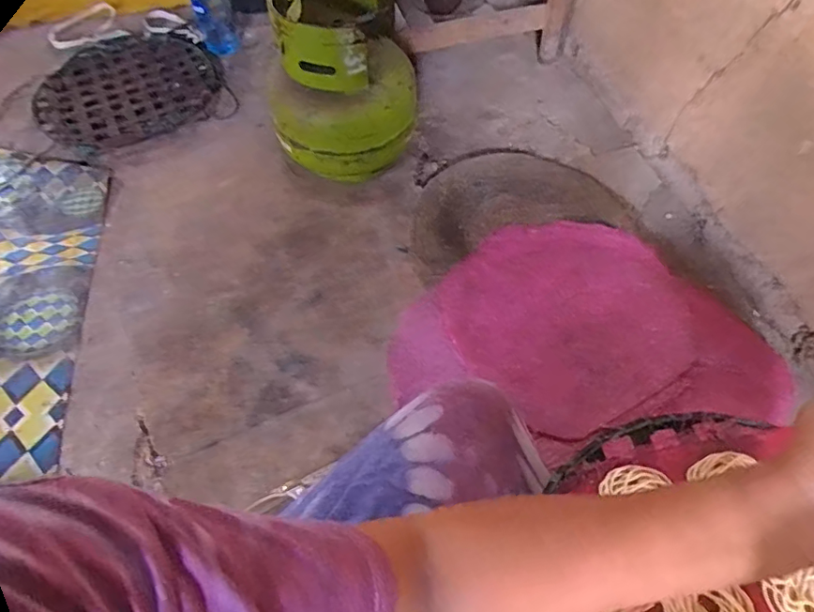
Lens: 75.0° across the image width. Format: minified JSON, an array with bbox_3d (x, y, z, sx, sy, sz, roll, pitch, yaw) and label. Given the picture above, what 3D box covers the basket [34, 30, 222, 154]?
[{"bbox_3d":[-0.525,-0.416,1.015,0.337,0.069,0.265,-30,61,-16],"label":"basket"}]

